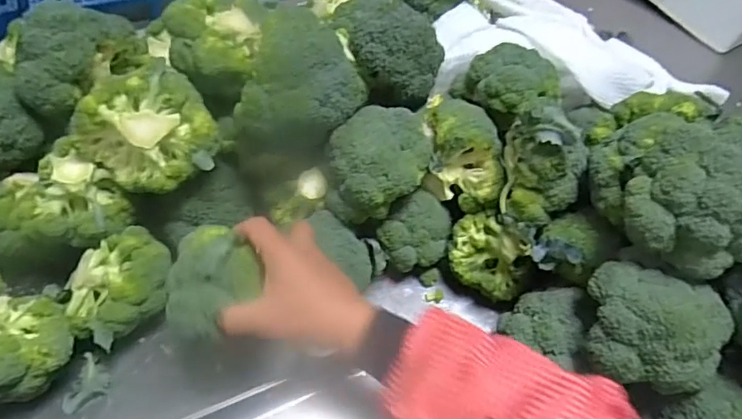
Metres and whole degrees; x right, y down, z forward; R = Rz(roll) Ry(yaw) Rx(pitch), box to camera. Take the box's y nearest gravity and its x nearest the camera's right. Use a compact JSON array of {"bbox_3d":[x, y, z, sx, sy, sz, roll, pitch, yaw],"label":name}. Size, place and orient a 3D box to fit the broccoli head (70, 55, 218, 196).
[{"bbox_3d":[-0.238,-0.081,0.565,0.134,0.082,0.128,-1,94,-13],"label":"broccoli head"}]

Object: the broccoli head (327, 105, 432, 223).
[{"bbox_3d":[0.011,-0.053,0.603,0.110,0.090,0.107,9,53,2],"label":"broccoli head"}]

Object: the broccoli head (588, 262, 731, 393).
[{"bbox_3d":[0.266,0.108,0.484,0.124,0.082,0.095,9,53,2],"label":"broccoli head"}]

